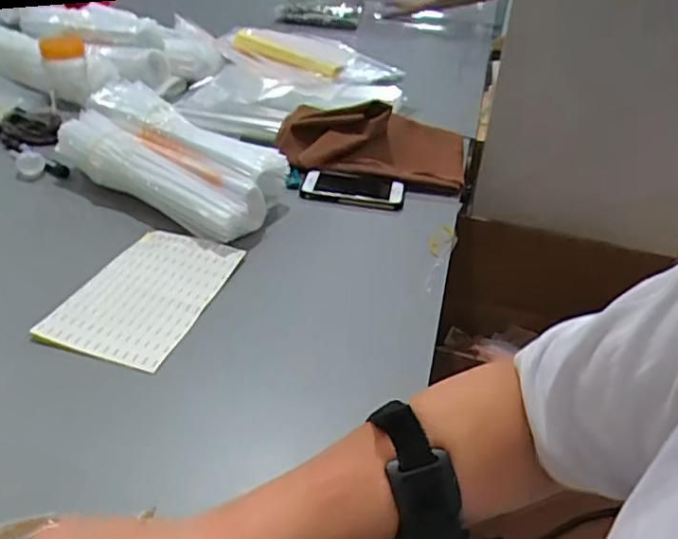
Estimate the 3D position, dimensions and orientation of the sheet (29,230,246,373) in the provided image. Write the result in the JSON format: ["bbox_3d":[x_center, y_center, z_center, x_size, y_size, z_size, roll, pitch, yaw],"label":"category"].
[{"bbox_3d":[-0.193,0.022,0.616,0.122,0.010,0.190,16,42,11],"label":"sheet"}]

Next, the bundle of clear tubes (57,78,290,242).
[{"bbox_3d":[-0.208,-0.135,0.755,0.288,0.097,0.134,22,39,23],"label":"bundle of clear tubes"}]

